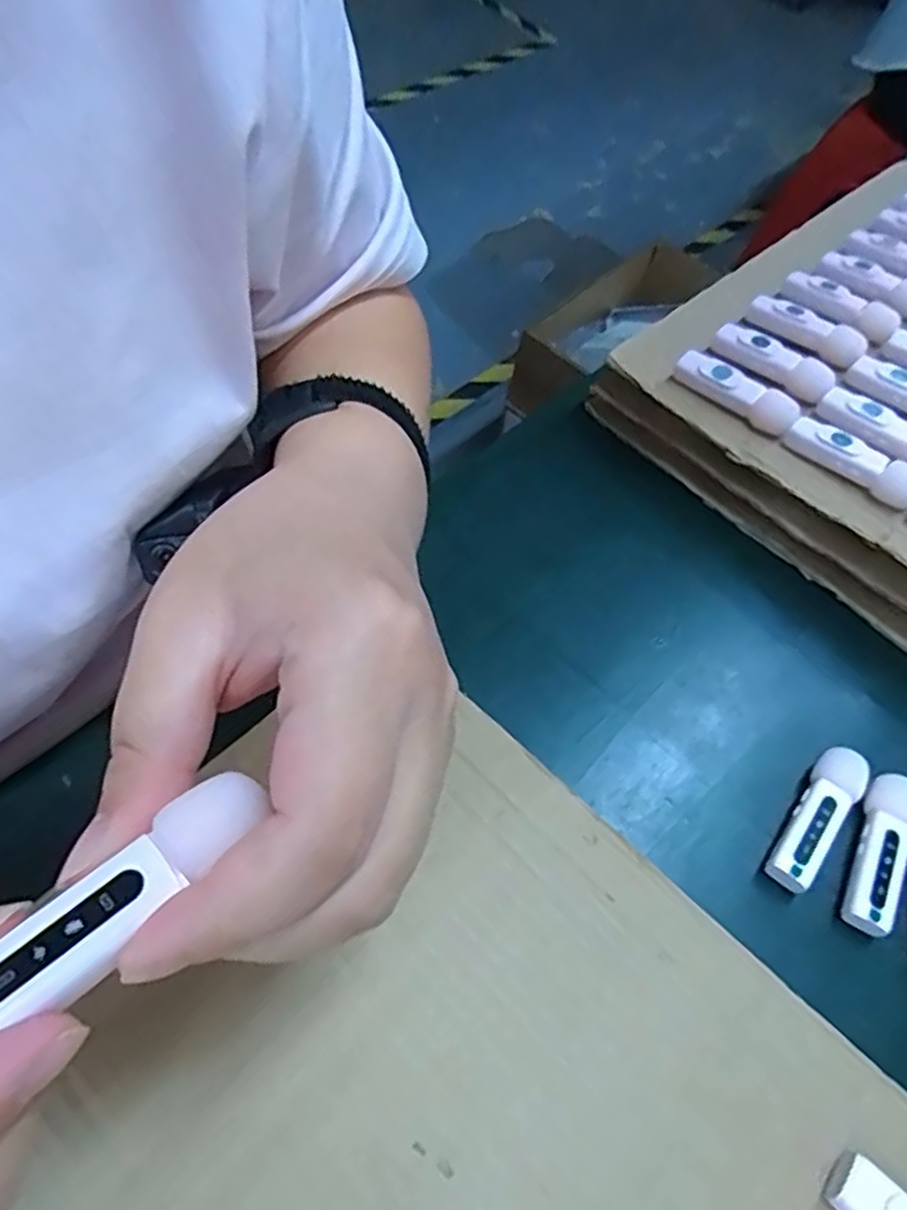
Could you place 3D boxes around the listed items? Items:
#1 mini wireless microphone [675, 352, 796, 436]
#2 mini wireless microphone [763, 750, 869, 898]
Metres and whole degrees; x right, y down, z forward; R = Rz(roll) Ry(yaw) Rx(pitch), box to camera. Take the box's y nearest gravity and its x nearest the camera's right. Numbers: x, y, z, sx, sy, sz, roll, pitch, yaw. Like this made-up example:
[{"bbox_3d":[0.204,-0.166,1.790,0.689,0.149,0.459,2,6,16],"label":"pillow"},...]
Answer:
[{"bbox_3d":[0.143,-0.109,0.373,0.065,0.016,0.018,39,62,14],"label":"mini wireless microphone"},{"bbox_3d":[0.145,0.086,0.298,0.019,0.021,0.063,40,62,15],"label":"mini wireless microphone"}]

